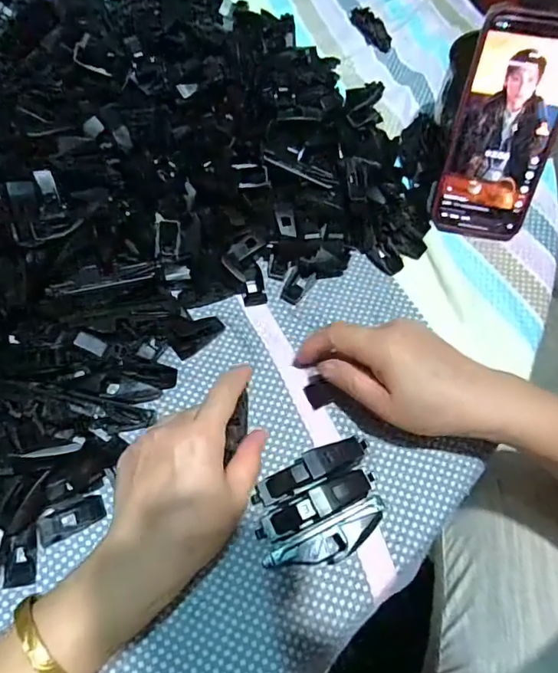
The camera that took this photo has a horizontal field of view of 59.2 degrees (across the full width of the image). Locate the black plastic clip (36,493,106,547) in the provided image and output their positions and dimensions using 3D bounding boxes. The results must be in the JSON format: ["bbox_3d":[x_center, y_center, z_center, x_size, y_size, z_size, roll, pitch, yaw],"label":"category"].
[{"bbox_3d":[-0.131,0.116,0.312,0.040,0.011,0.016,-28,66,-14],"label":"black plastic clip"}]

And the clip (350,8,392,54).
[{"bbox_3d":[0.107,-0.355,0.563,0.021,0.018,0.077,-19,64,-10],"label":"clip"}]

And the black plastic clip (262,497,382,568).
[{"bbox_3d":[0.031,0.125,0.298,0.078,0.018,0.021,-23,65,-12],"label":"black plastic clip"}]

